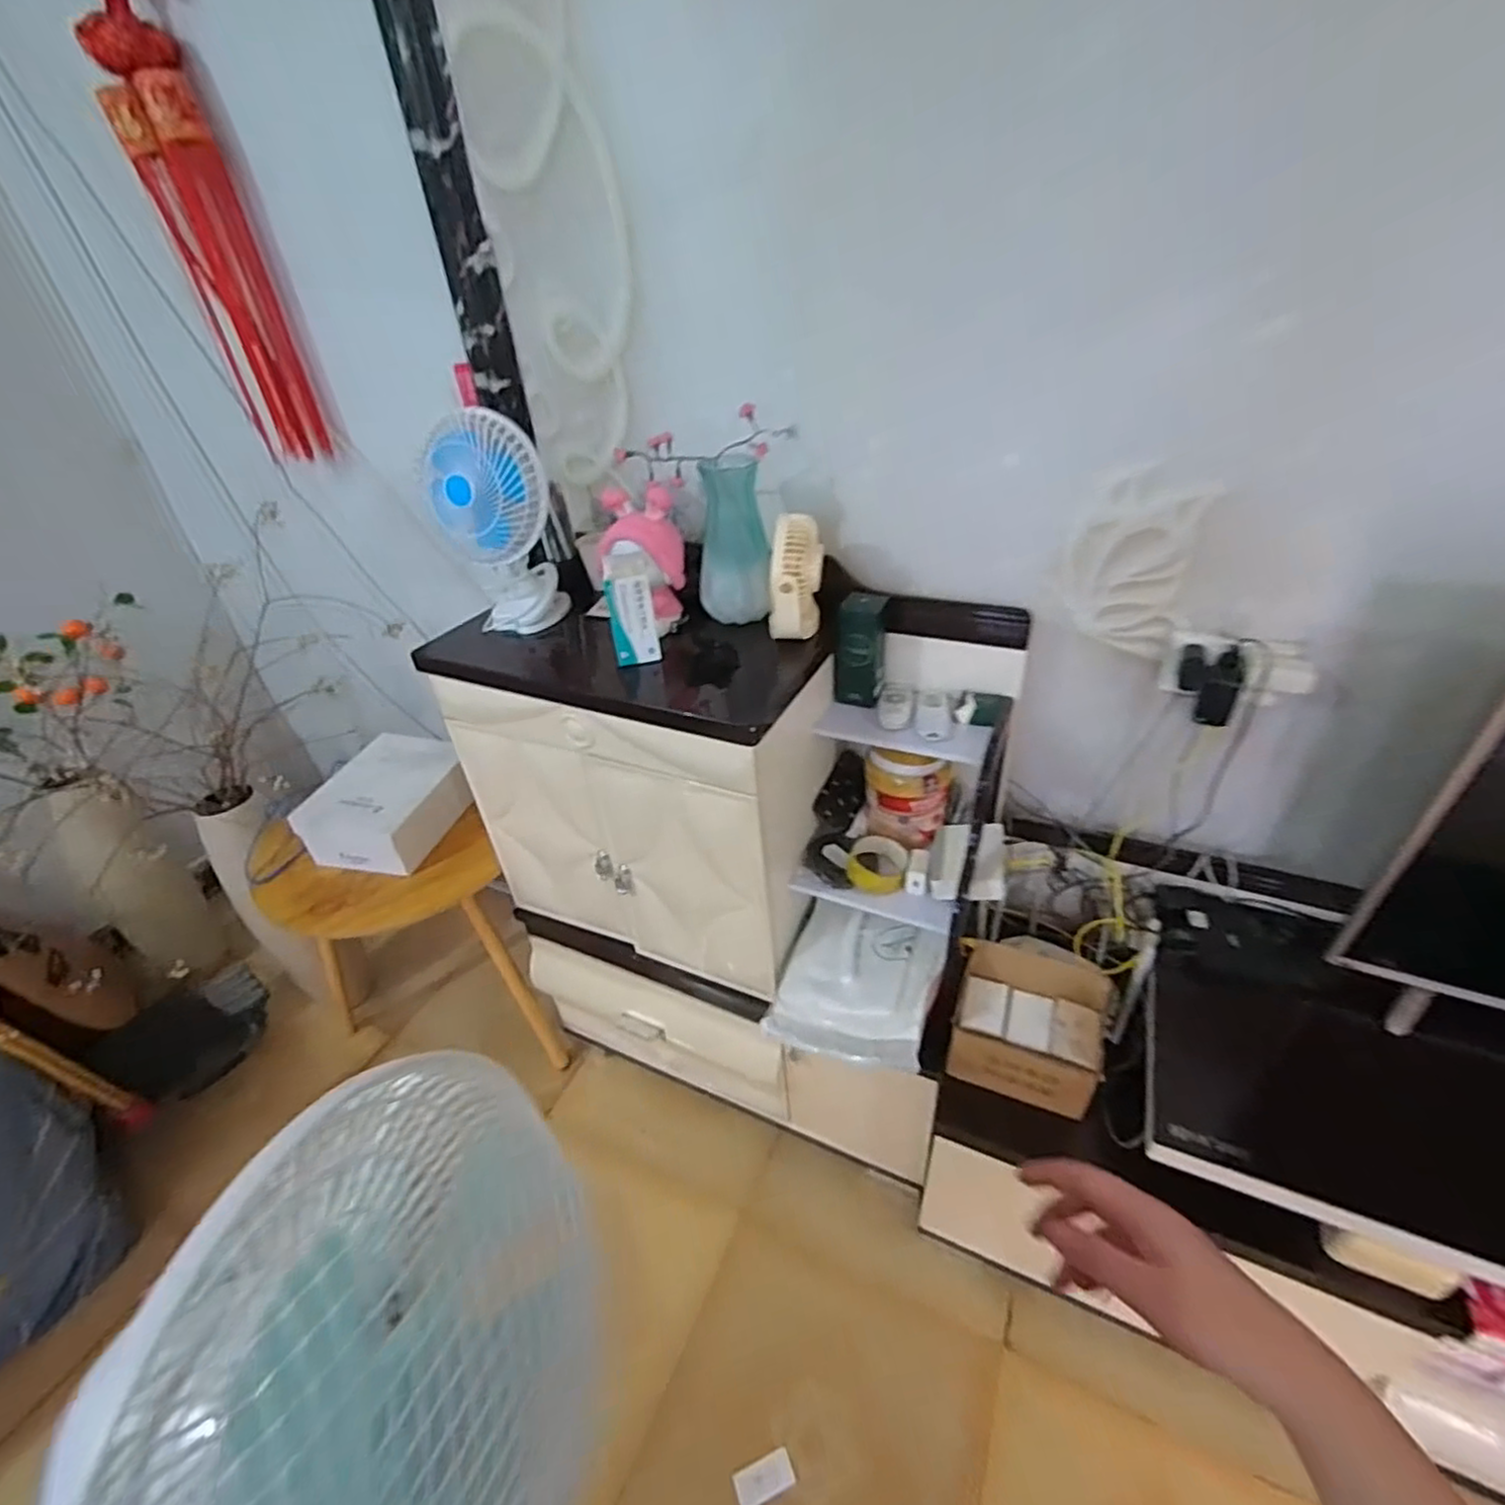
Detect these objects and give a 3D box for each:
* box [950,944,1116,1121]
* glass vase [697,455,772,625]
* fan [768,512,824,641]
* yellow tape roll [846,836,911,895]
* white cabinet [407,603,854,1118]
[{"bbox_3d":[0.410,0.409,1.033,0.201,0.160,0.151,8,37,17],"label":"box"},{"bbox_3d":[-0.031,-0.320,1.054,0.105,0.218,0.102,-5,35,-1],"label":"glass vase"},{"bbox_3d":[0.065,-0.254,1.007,0.067,0.156,0.104,4,36,11],"label":"fan"},{"bbox_3d":[0.201,0.178,1.107,0.090,0.044,0.089,-3,35,2],"label":"yellow tape roll"},{"bbox_3d":[-0.174,0.216,1.342,0.588,0.958,0.324,12,38,22],"label":"white cabinet"}]

